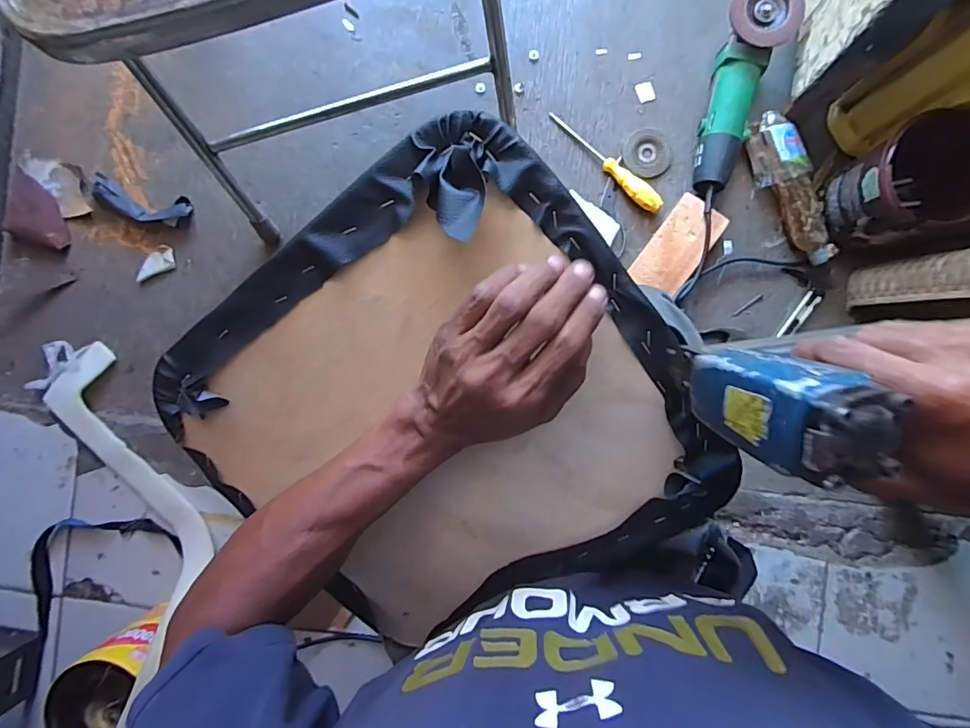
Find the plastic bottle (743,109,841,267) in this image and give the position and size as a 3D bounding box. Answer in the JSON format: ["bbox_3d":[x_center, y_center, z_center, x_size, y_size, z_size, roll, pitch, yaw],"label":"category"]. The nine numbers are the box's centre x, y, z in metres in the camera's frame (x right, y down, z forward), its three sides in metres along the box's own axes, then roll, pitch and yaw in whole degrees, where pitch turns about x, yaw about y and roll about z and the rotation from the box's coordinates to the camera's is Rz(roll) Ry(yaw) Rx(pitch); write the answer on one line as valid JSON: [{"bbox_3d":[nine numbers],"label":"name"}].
[{"bbox_3d":[0.457,-0.258,0.708,0.058,0.057,0.230,-25,89,2],"label":"plastic bottle"}]

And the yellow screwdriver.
[{"bbox_3d":[0.187,-0.313,0.737,0.223,0.030,0.030,44,92,1],"label":"yellow screwdriver"}]

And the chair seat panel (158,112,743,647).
[{"bbox_3d":[-0.035,0.054,0.368,0.354,0.030,0.352,-35,102,15],"label":"chair seat panel"}]

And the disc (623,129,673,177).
[{"bbox_3d":[0.254,-0.330,0.743,0.074,0.004,0.075,0,90,2],"label":"disc"}]

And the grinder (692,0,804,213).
[{"bbox_3d":[0.359,-0.387,0.695,0.091,0.093,0.294,18,91,2],"label":"grinder"}]

